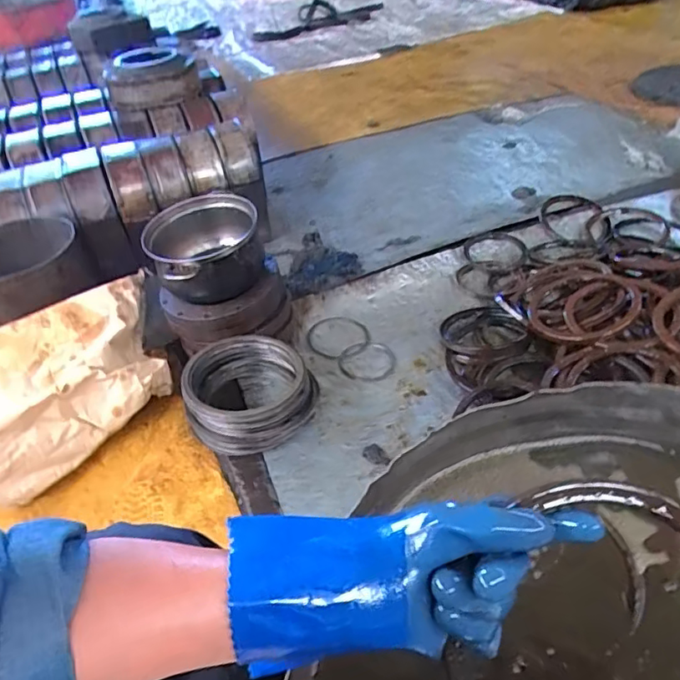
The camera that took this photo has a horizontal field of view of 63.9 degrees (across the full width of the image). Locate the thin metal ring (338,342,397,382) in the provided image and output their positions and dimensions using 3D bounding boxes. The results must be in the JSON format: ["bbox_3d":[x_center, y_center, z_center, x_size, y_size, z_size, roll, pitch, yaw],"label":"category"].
[{"bbox_3d":[0.056,0.043,1.100,0.114,0.007,0.098,2,51,3],"label":"thin metal ring"}]

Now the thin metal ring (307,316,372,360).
[{"bbox_3d":[-0.001,-0.005,1.140,0.128,0.009,0.119,-2,50,3],"label":"thin metal ring"}]

